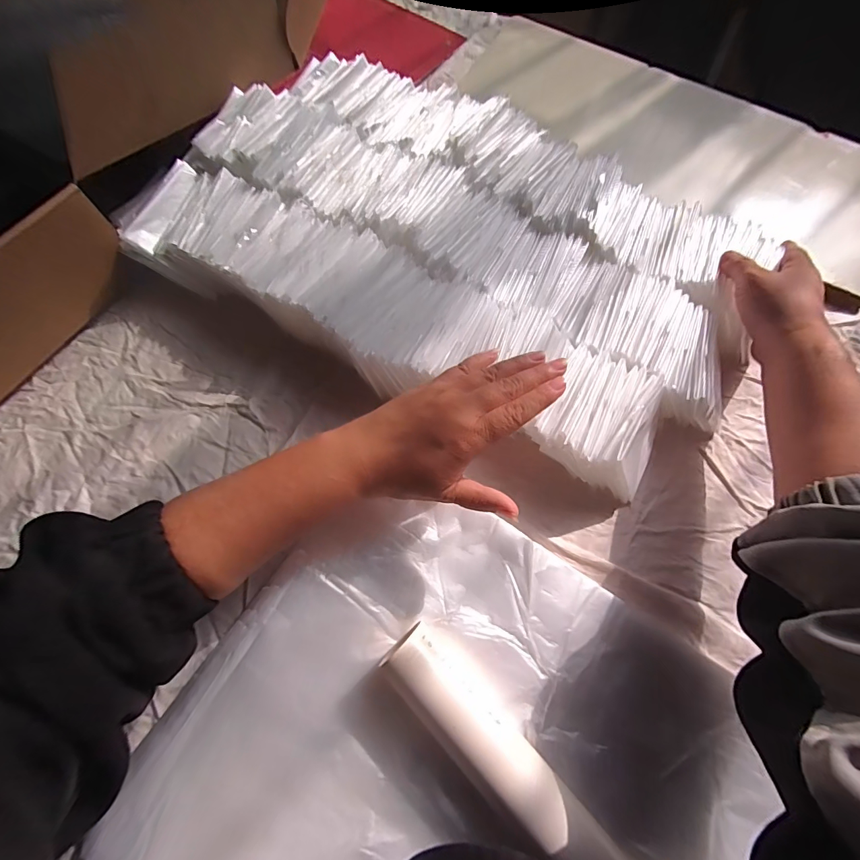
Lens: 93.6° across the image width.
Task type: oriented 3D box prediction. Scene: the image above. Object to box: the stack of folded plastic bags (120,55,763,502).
[{"bbox_3d":[0.038,-0.158,0.358,0.514,0.052,0.289,27,72,7],"label":"stack of folded plastic bags"}]

